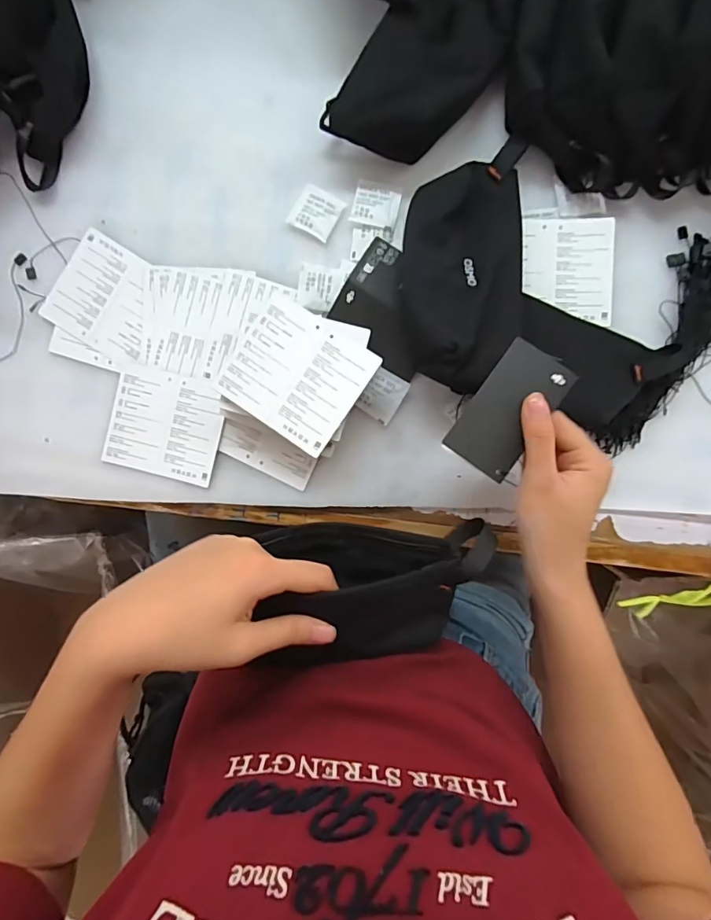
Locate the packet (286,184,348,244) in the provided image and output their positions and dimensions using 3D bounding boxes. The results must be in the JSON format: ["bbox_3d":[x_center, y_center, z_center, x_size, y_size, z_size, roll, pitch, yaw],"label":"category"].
[{"bbox_3d":[-0.034,-0.217,0.412,0.038,0.010,0.041,29,91,4],"label":"packet"}]

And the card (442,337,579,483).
[{"bbox_3d":[0.106,-0.034,0.322,0.049,0.004,0.089,35,91,3],"label":"card"}]

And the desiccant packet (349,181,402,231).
[{"bbox_3d":[0.018,-0.221,0.408,0.040,0.006,0.038,13,90,4],"label":"desiccant packet"}]

